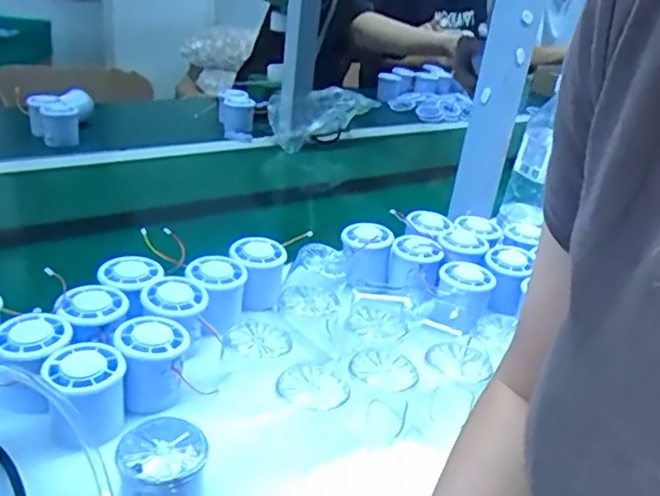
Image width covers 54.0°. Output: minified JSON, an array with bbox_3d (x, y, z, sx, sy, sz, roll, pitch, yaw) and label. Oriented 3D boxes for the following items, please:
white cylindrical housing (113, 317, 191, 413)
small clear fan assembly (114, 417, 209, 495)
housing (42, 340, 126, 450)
[{"bbox_3d":[-0.142,0.094,0.517,0.053,0.062,0.053,6,27,-3],"label":"white cylindrical housing"},{"bbox_3d":[-0.107,0.155,0.416,0.057,0.071,0.056,-4,29,-22],"label":"small clear fan assembly"},{"bbox_3d":[-0.179,0.108,0.476,0.055,0.059,0.056,-7,30,-27],"label":"housing"}]

